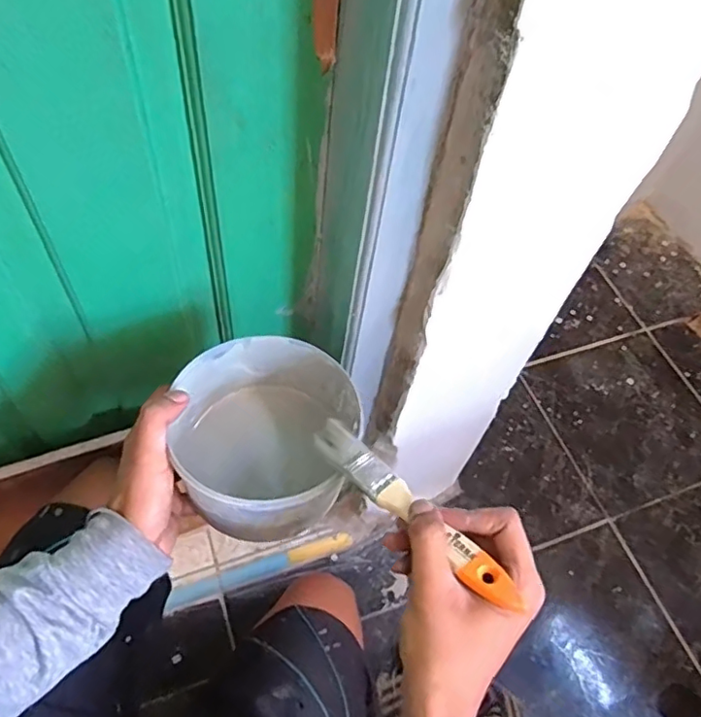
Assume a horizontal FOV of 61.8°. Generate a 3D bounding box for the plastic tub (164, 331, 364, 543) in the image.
[{"bbox_3d":[-0.070,0.056,0.449,0.128,0.070,0.138,1,54,-1],"label":"plastic tub"}]

